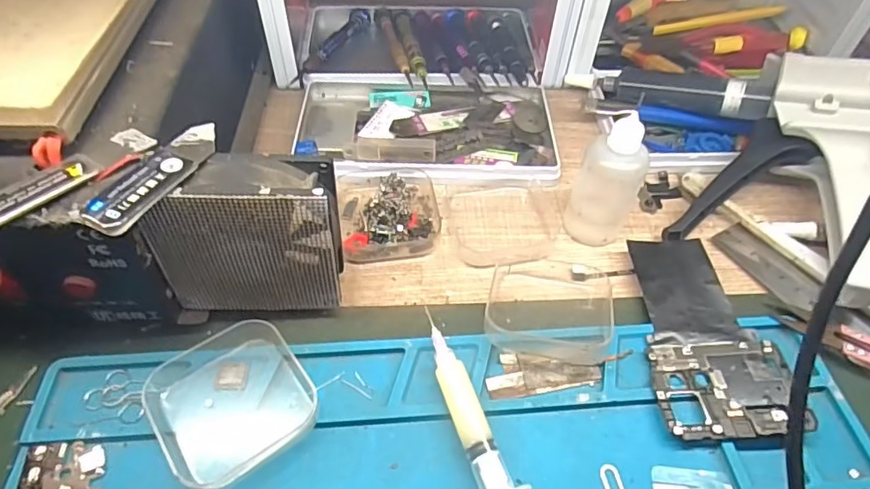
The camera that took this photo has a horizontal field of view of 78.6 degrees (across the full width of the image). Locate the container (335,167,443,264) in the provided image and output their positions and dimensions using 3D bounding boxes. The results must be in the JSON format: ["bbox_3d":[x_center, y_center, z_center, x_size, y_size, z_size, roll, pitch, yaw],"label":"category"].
[{"bbox_3d":[-0.028,-0.023,0.321,0.061,0.019,0.063,-6,52,-7],"label":"container"}]

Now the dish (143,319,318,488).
[{"bbox_3d":[-0.092,0.069,0.241,0.063,0.016,0.070,-29,58,-23],"label":"dish"}]

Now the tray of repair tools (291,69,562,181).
[{"bbox_3d":[-0.006,-0.086,0.371,0.176,0.016,0.103,3,51,0],"label":"tray of repair tools"}]

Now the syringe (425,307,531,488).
[{"bbox_3d":[0.022,0.093,0.226,0.018,0.016,0.134,-18,54,-15],"label":"syringe"}]

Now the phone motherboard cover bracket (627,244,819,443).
[{"bbox_3d":[0.136,0.043,0.275,0.066,0.008,0.112,-3,52,-4],"label":"phone motherboard cover bracket"}]

